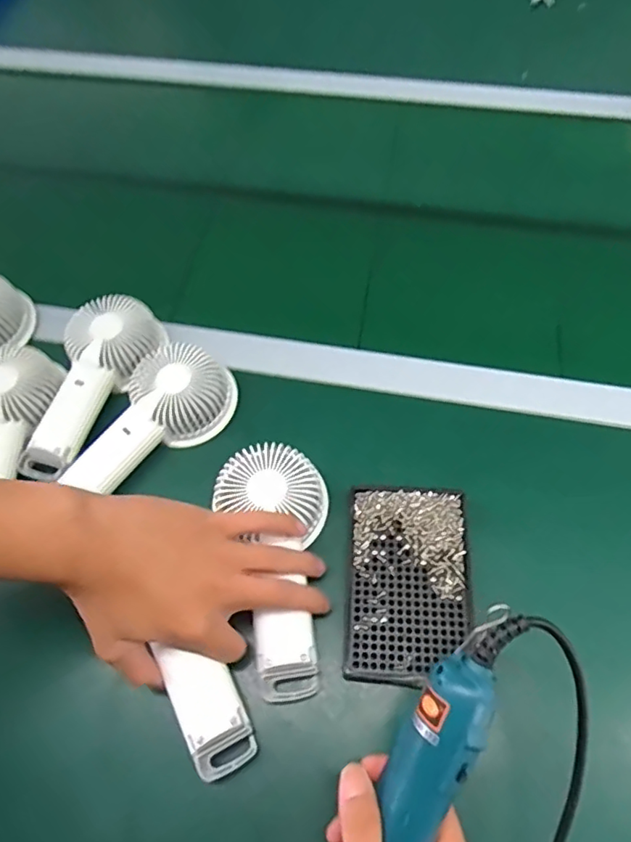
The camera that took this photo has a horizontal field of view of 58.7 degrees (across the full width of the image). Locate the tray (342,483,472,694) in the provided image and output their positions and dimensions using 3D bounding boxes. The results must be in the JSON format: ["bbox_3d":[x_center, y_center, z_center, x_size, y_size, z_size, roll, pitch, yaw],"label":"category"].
[{"bbox_3d":[0.068,0.118,0.410,0.086,0.014,0.136,4,61,5],"label":"tray"}]

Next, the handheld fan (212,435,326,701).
[{"bbox_3d":[-0.028,0.101,0.406,0.078,0.042,0.177,-6,68,0],"label":"handheld fan"}]

